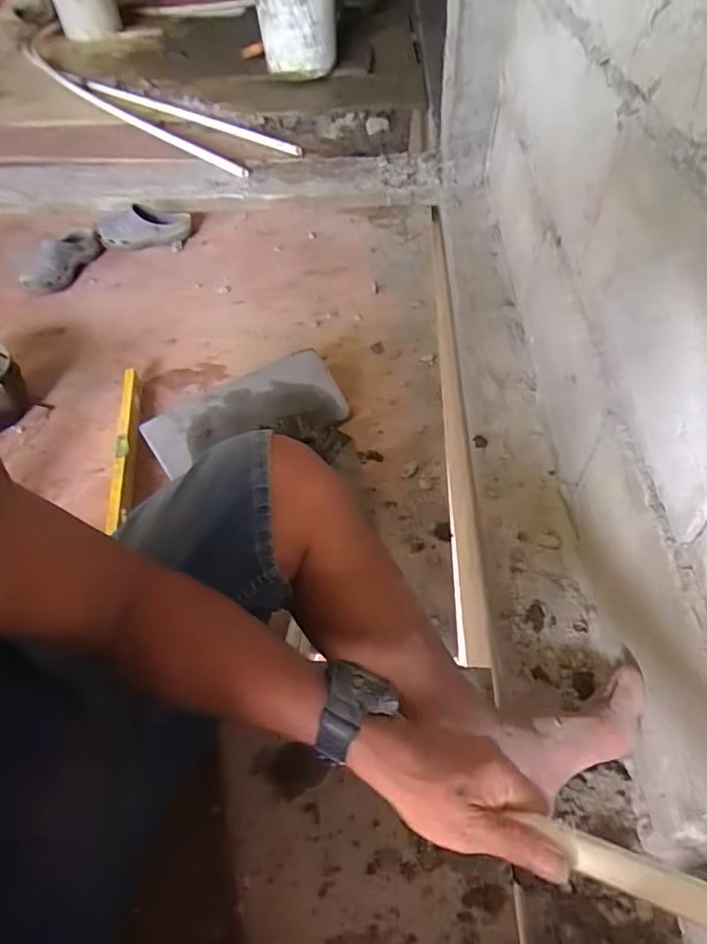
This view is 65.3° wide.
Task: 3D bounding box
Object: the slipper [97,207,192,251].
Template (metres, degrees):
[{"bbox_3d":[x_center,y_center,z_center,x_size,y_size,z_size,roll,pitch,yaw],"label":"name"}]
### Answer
[{"bbox_3d":[-0.533,-0.611,1.418,0.229,0.091,0.079,-12,51,-6],"label":"slipper"}]

